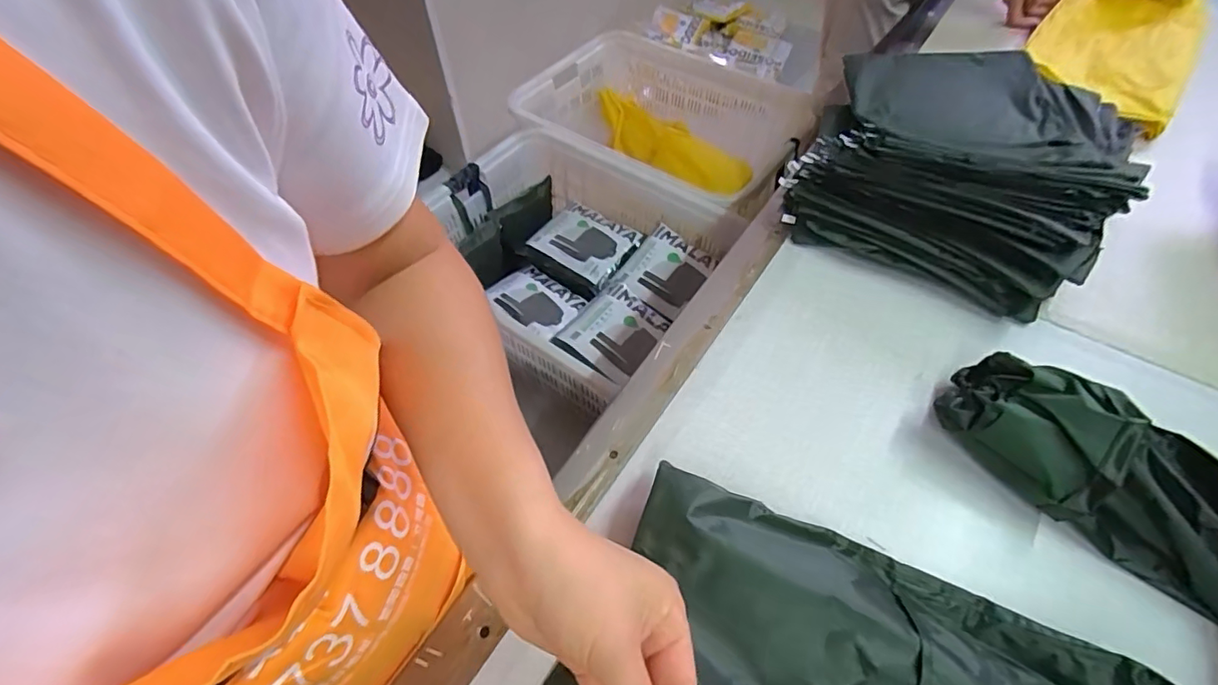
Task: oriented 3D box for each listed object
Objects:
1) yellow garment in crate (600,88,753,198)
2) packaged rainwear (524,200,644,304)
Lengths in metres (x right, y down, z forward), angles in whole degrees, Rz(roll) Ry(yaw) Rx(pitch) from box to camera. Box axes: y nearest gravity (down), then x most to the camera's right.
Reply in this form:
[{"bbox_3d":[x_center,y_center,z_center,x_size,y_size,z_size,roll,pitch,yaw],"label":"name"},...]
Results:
[{"bbox_3d":[0.181,-0.627,1.721,0.547,0.138,0.112,39,63,25],"label":"yellow garment in crate"},{"bbox_3d":[-0.074,-0.268,1.502,0.272,0.062,0.248,25,59,18],"label":"packaged rainwear"}]

